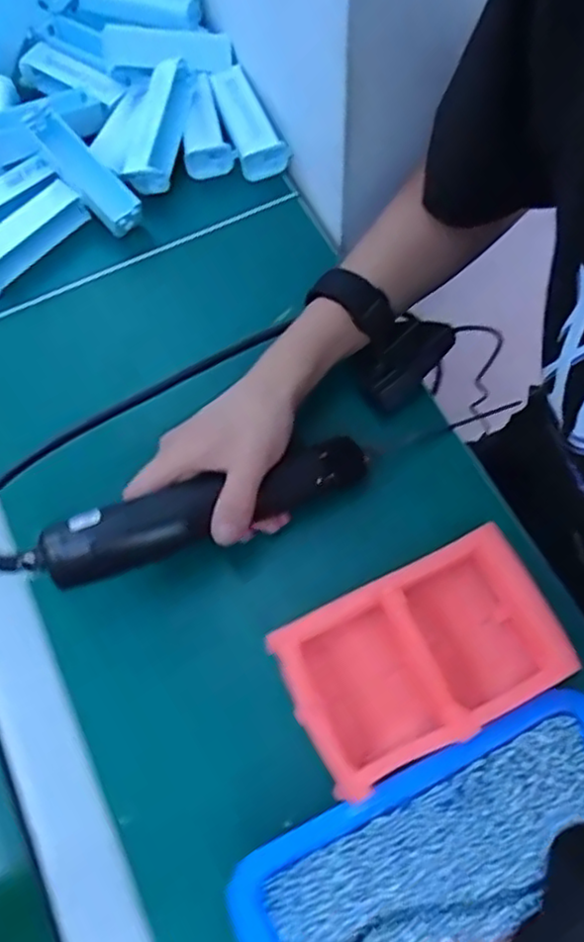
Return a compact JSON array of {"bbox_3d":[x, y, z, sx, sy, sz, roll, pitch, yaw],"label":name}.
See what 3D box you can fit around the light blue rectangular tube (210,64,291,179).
[{"bbox_3d":[-0.036,-0.287,0.559,0.039,0.028,0.102,-18,68,-5],"label":"light blue rectangular tube"}]

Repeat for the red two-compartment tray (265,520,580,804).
[{"bbox_3d":[0.071,0.103,0.379,0.144,0.030,0.090,-26,69,-8],"label":"red two-compartment tray"}]

